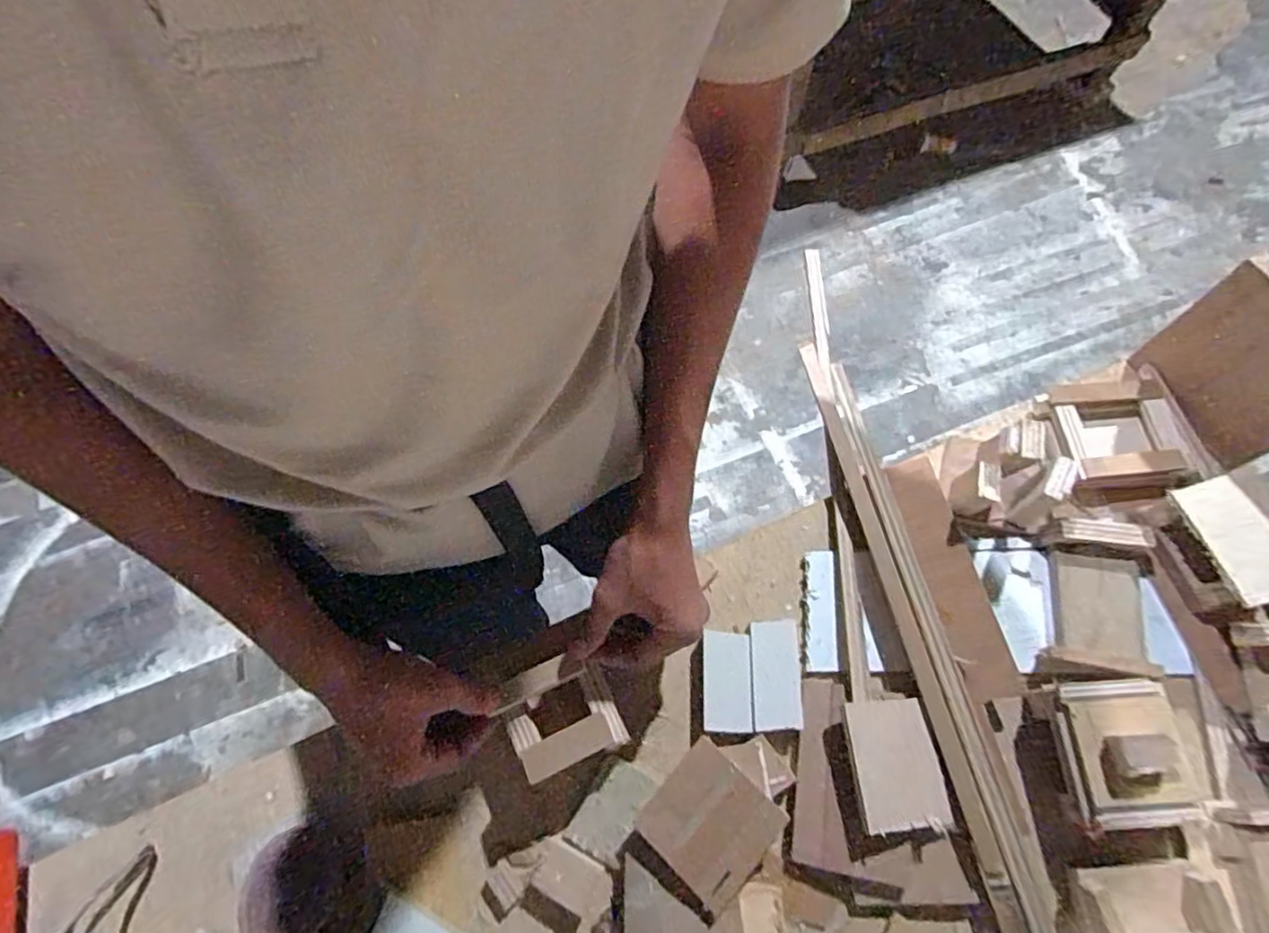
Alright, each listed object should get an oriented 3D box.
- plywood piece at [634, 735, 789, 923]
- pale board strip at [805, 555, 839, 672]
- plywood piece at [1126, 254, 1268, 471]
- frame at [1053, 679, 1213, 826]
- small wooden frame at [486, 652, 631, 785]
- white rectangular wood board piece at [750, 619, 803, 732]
[{"bbox_3d":[0.055,0.261,0.466,0.082,0.013,0.082,37,74,29],"label":"plywood piece"},{"bbox_3d":[0.158,0.121,0.541,0.025,0.008,0.100,4,66,4],"label":"pale board strip"},{"bbox_3d":[0.491,-0.083,0.511,0.016,0.133,0.128,-16,64,-11],"label":"plywood piece"},{"bbox_3d":[0.354,0.205,0.463,0.080,0.028,0.092,-2,66,2],"label":"frame"},{"bbox_3d":[-0.057,0.186,0.481,0.080,0.024,0.074,-24,66,-9],"label":"small wooden frame"},{"bbox_3d":[0.114,0.168,0.515,0.039,0.009,0.083,1,66,3],"label":"white rectangular wood board piece"}]

